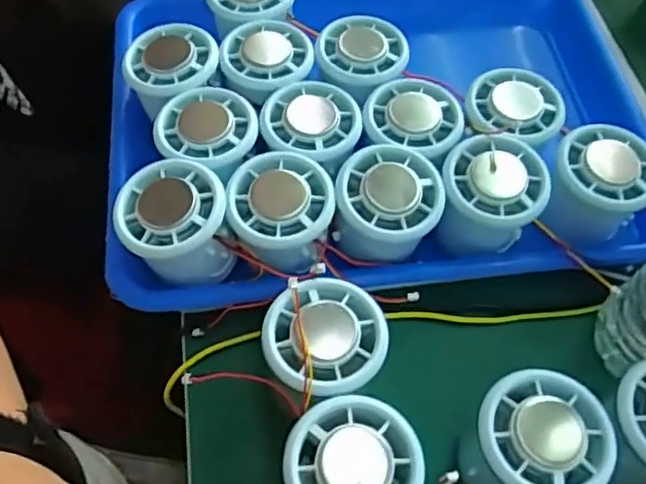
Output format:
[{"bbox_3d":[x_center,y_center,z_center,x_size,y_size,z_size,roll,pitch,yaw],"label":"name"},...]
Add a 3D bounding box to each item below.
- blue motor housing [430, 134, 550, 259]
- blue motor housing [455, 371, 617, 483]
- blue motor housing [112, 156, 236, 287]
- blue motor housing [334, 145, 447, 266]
[{"bbox_3d":[0.091,-0.019,0.365,0.056,0.064,0.055,10,58,2],"label":"blue motor housing"},{"bbox_3d":[0.094,0.097,0.297,0.056,0.063,0.053,2,58,-3],"label":"blue motor housing"},{"bbox_3d":[-0.078,-0.009,0.337,0.054,0.035,0.056,-14,60,-13],"label":"blue motor housing"},{"bbox_3d":[0.035,-0.019,0.347,0.056,0.035,0.057,3,58,-2],"label":"blue motor housing"}]

